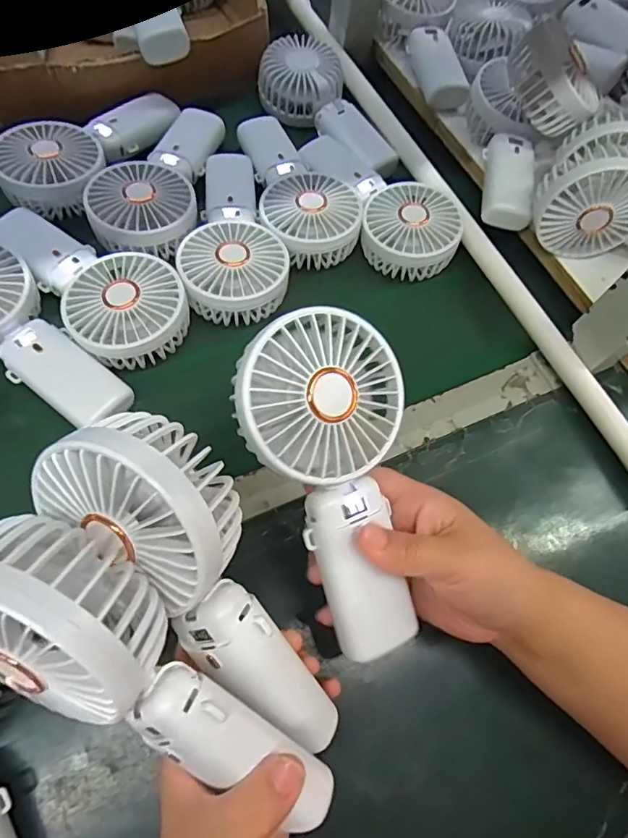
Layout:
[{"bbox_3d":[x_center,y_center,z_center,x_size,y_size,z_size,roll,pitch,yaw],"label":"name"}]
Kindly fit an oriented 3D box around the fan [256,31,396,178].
[{"bbox_3d":[0.023,-0.317,0.524,0.088,0.043,0.182,-40,83,-23],"label":"fan"}]

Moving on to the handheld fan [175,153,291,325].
[{"bbox_3d":[-0.073,-0.164,0.441,0.082,0.038,0.185,-7,61,-8],"label":"handheld fan"}]

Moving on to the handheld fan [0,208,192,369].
[{"bbox_3d":[-0.174,-0.114,0.404,0.082,0.039,0.180,-36,69,-21],"label":"handheld fan"}]

